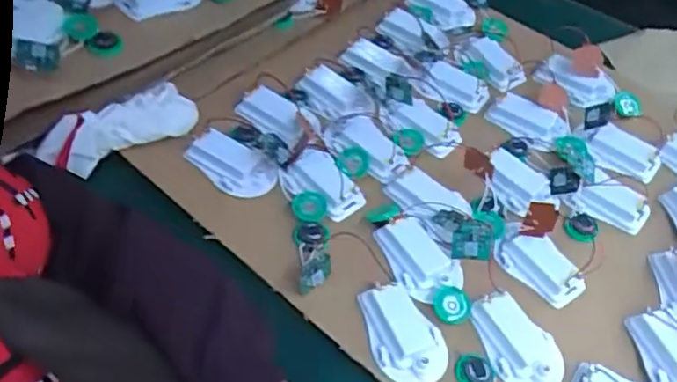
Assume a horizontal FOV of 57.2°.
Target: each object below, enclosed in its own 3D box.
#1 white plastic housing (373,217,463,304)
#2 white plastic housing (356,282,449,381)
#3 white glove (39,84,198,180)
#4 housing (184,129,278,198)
[{"bbox_3d":[0.064,0.053,0.501,0.047,0.016,0.070,-21,57,-22],"label":"white plastic housing"},{"bbox_3d":[0.048,0.103,0.454,0.051,0.013,0.076,-12,53,-16],"label":"white plastic housing"},{"bbox_3d":[-0.184,-0.054,0.528,0.134,0.041,0.041,-28,59,-35],"label":"white glove"},{"bbox_3d":[-0.092,-0.024,0.531,0.077,0.017,0.040,26,53,14],"label":"housing"}]

